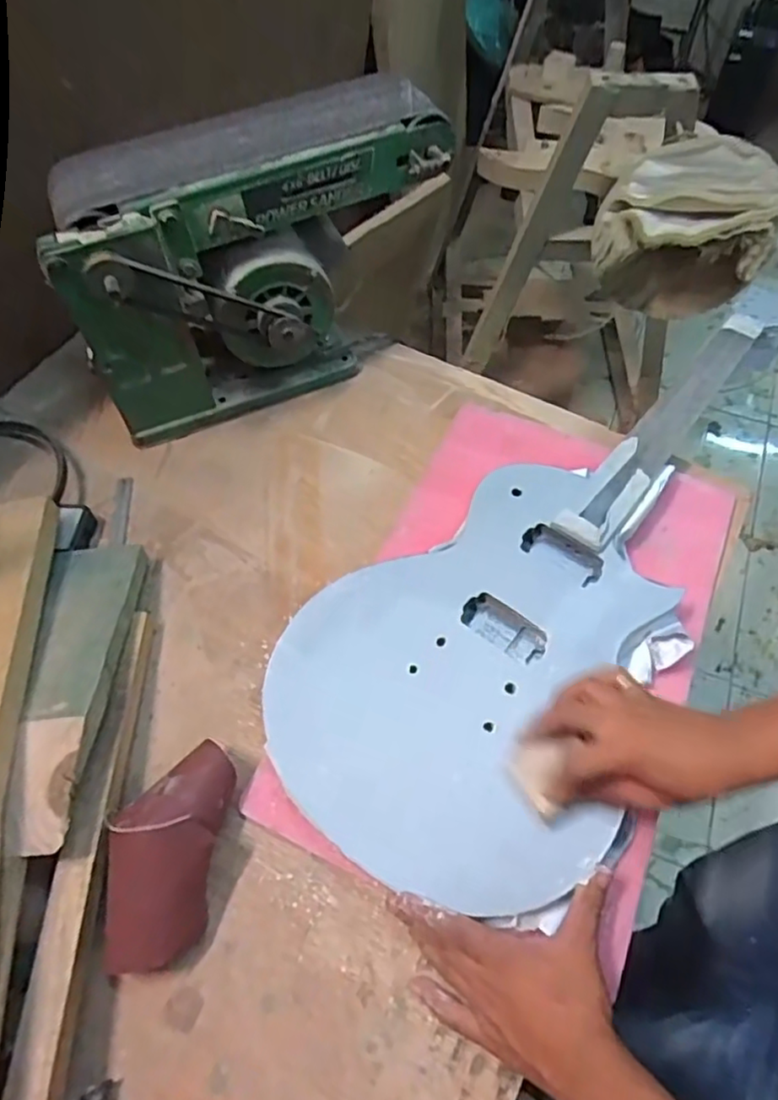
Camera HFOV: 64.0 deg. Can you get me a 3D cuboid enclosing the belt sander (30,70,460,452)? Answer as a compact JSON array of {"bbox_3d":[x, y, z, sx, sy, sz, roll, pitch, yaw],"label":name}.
[{"bbox_3d":[-0.146,-0.323,0.732,0.428,0.286,0.158,-26,61,-14],"label":"belt sander"}]

